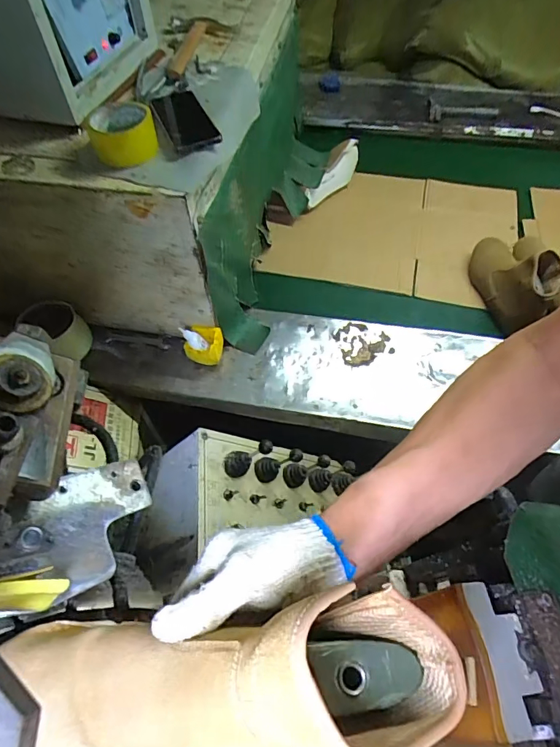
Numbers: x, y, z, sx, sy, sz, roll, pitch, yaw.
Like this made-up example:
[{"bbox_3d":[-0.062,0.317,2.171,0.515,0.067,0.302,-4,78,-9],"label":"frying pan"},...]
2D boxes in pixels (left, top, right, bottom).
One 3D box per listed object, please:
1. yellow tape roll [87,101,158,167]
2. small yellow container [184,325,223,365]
[{"bbox_3d":[-0.238,-0.363,0.683,0.093,0.059,0.093,-1,57,2],"label":"yellow tape roll"},{"bbox_3d":[-0.146,-0.050,0.884,0.066,0.057,0.070,3,57,4],"label":"small yellow container"}]

